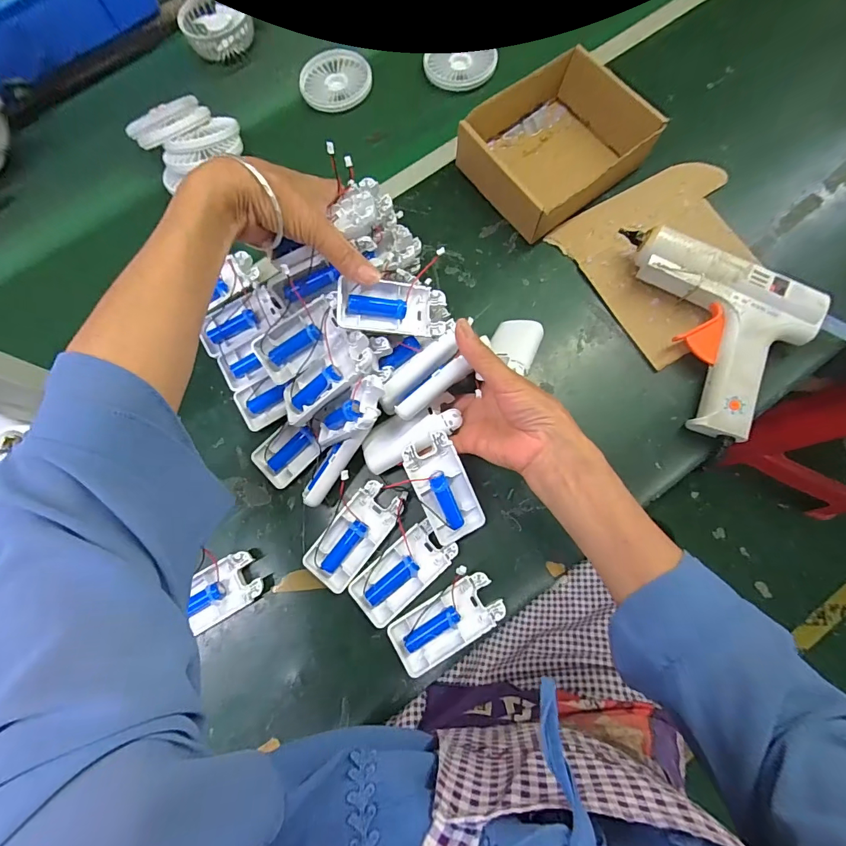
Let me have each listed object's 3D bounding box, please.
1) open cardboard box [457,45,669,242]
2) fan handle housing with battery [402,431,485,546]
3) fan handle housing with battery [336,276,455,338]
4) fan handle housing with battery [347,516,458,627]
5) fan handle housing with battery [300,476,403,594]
[{"bbox_3d":[0.137,-0.295,0.436,0.163,0.054,0.146,-38,77,-7],"label":"open cardboard box"},{"bbox_3d":[0.017,0.056,0.348,0.045,0.014,0.094,-26,100,-14],"label":"fan handle housing with battery"},{"bbox_3d":[-0.025,-0.098,0.354,0.098,0.017,0.043,1,78,-20],"label":"fan handle housing with battery"},{"bbox_3d":[-0.018,0.129,0.355,0.091,0.014,0.046,-41,77,-7],"label":"fan handle housing with battery"},{"bbox_3d":[-0.060,0.100,0.365,0.045,0.018,0.094,37,80,11],"label":"fan handle housing with battery"}]

